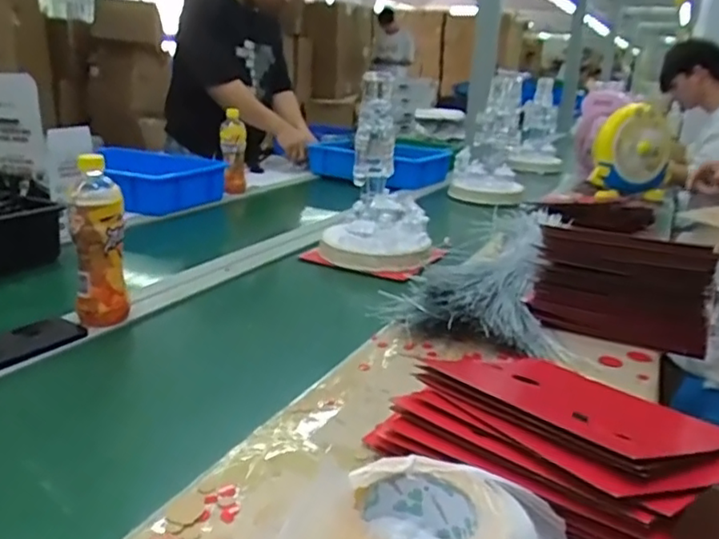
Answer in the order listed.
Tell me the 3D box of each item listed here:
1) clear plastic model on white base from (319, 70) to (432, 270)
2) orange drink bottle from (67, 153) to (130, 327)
[{"bbox_3d":[0.039,-0.172,1.075,0.189,0.307,0.155,5,19,5],"label":"clear plastic model on white base"},{"bbox_3d":[-0.331,-0.033,0.775,0.064,0.207,0.061,-3,19,-18],"label":"orange drink bottle"}]

